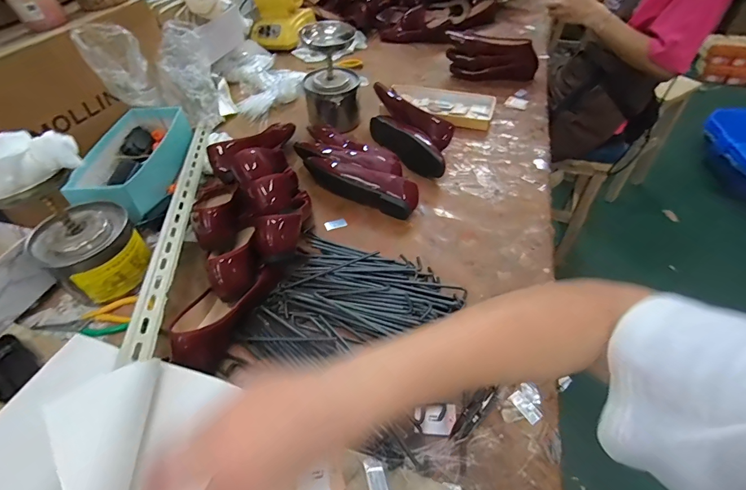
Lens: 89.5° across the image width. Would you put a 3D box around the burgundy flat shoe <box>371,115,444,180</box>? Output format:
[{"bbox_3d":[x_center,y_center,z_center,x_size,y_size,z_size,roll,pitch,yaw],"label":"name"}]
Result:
[{"bbox_3d":[0.082,-0.230,0.862,0.053,0.083,0.241,-30,54,-23],"label":"burgundy flat shoe"}]

